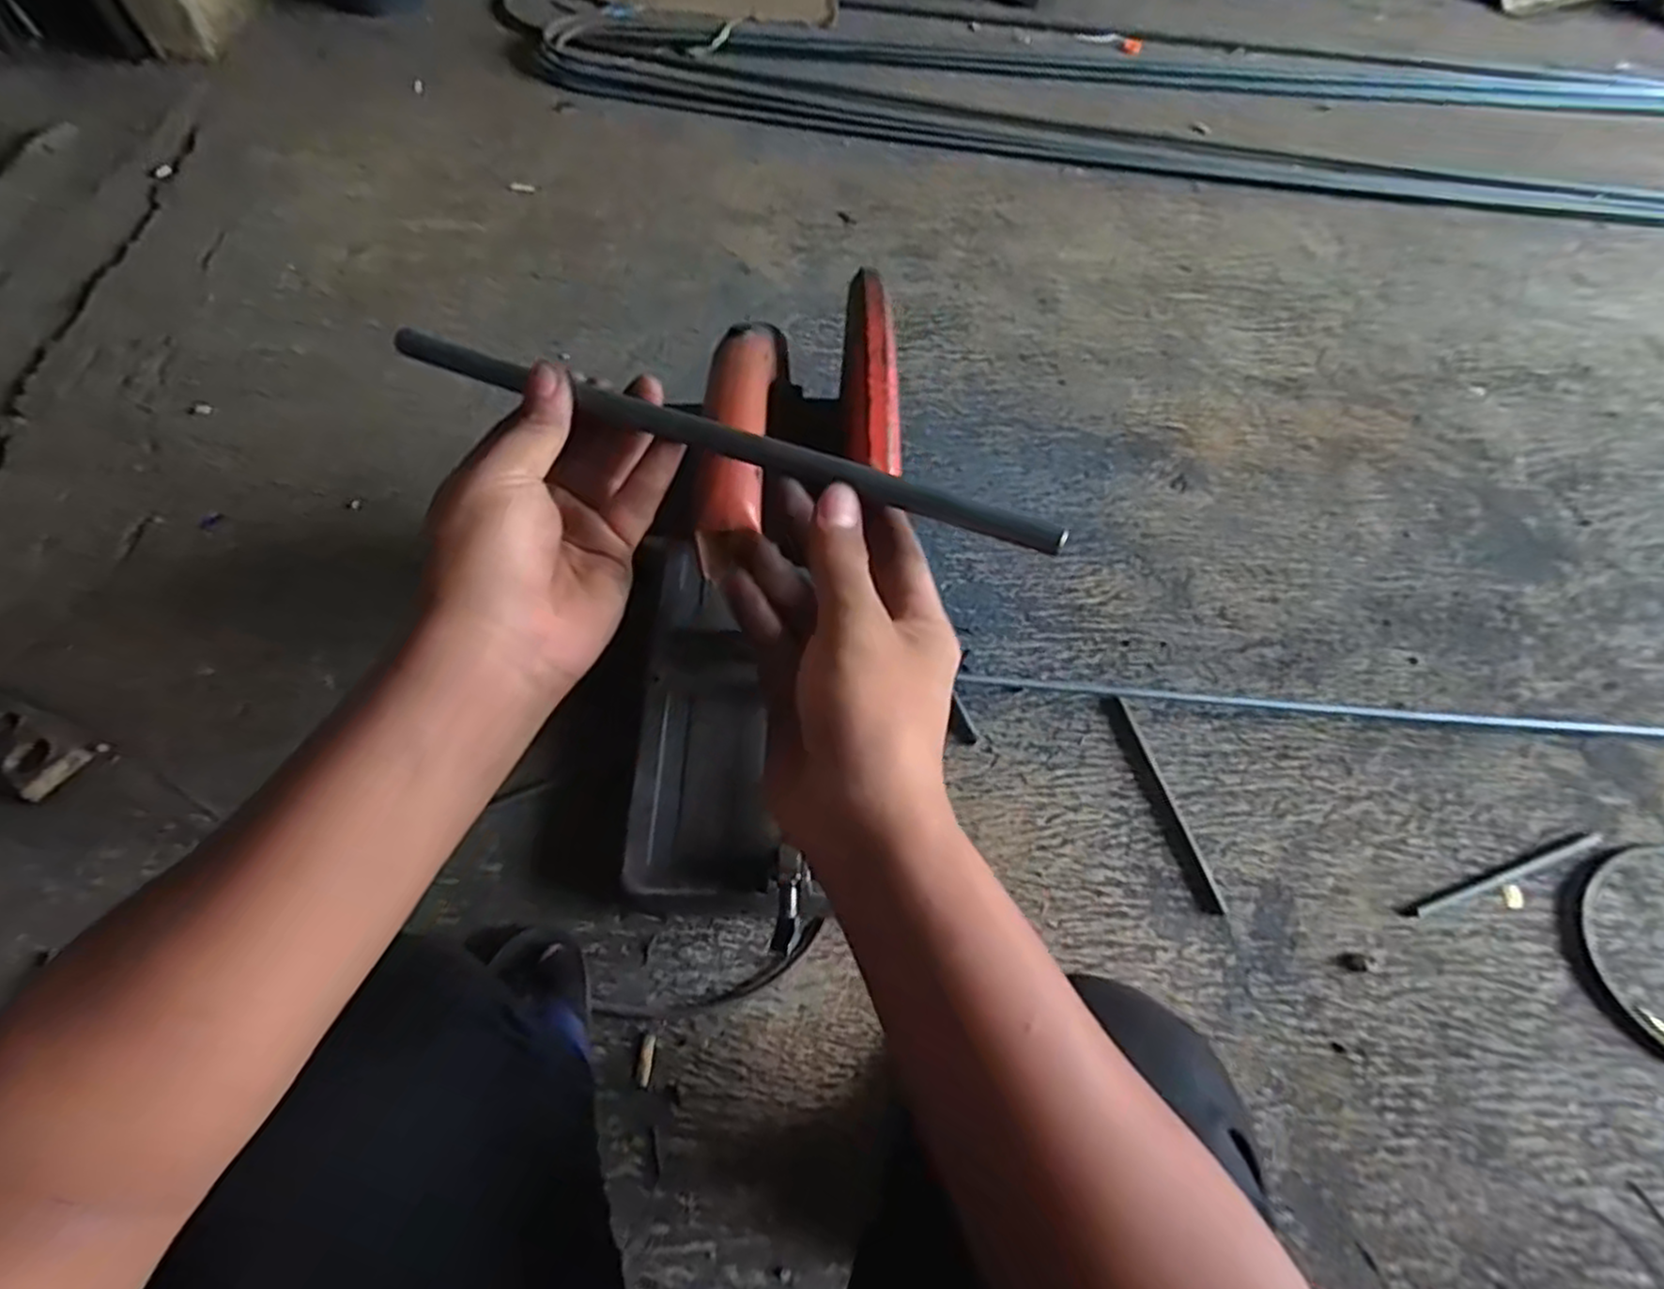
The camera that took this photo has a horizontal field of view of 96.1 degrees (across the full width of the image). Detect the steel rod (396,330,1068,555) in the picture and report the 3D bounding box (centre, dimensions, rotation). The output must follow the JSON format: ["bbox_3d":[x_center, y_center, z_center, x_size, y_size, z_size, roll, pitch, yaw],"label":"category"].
[{"bbox_3d":[-0.054,-0.083,0.290,0.259,0.015,0.013,19,63,9],"label":"steel rod"}]

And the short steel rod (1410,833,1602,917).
[{"bbox_3d":[0.716,0.242,0.791,0.243,0.007,0.014,-16,64,-11],"label":"short steel rod"}]

